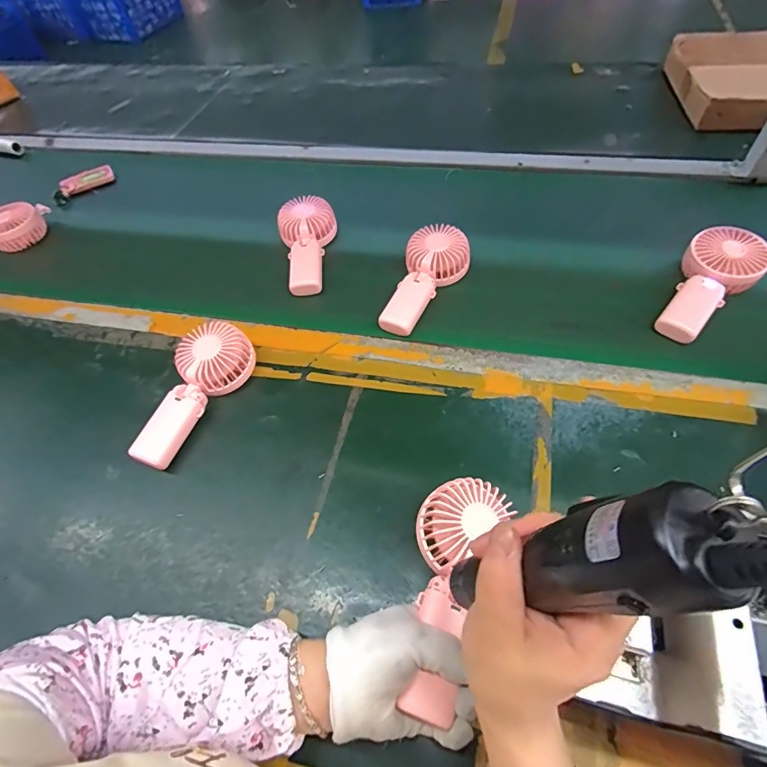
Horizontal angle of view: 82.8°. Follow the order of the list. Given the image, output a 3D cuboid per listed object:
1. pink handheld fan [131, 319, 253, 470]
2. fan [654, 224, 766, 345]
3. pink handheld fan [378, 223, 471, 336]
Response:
[{"bbox_3d":[-0.230,0.007,0.513,0.082,0.050,0.182,27,63,19],"label":"pink handheld fan"},{"bbox_3d":[0.407,-0.126,0.538,0.083,0.043,0.187,33,66,23],"label":"fan"},{"bbox_3d":[0.059,-0.139,0.586,0.082,0.045,0.170,17,60,14],"label":"pink handheld fan"}]

